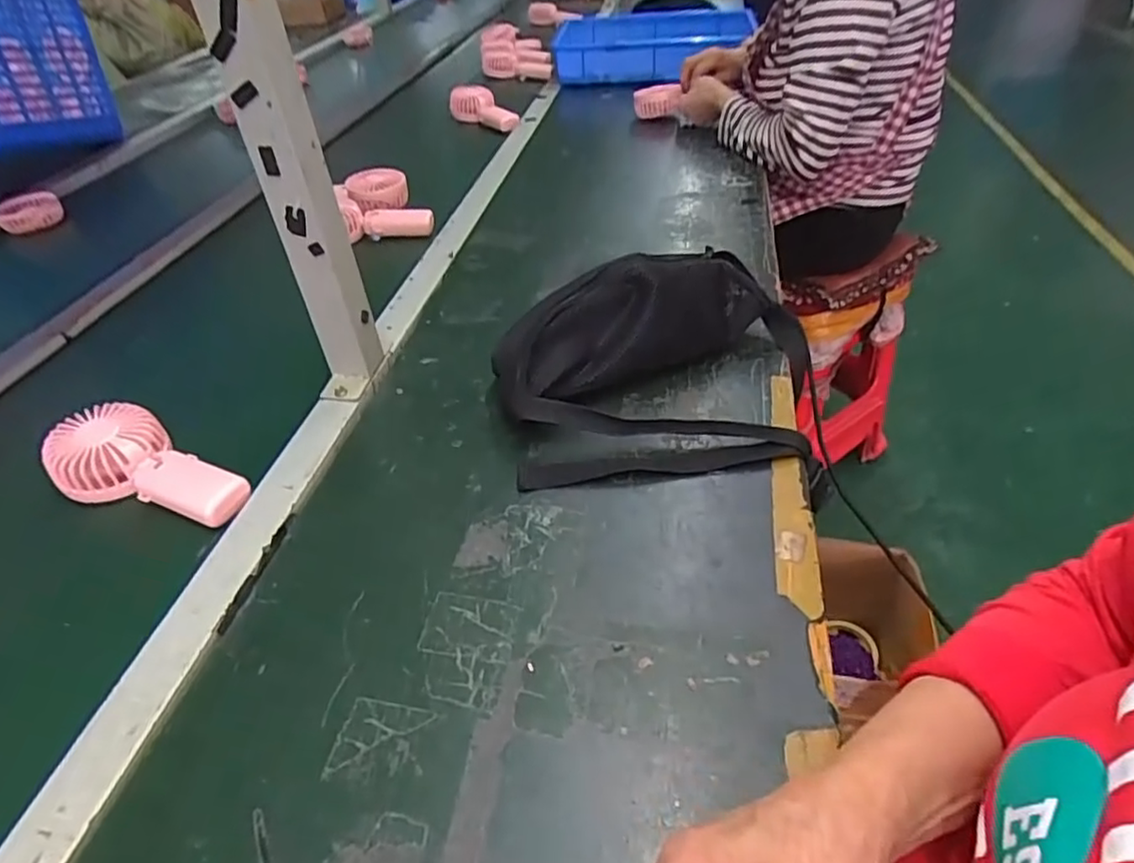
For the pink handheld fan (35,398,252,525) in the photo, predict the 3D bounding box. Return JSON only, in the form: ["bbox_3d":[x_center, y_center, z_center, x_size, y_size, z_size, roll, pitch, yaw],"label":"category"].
[{"bbox_3d":[-0.347,0.030,0.527,0.168,0.046,0.082,19,46,23],"label":"pink handheld fan"}]

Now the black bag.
[{"bbox_3d":[0.083,-0.066,0.567,0.283,0.094,0.221,-2,42,1],"label":"black bag"}]

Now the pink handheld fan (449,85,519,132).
[{"bbox_3d":[-0.158,-0.645,1.299,0.160,0.064,0.054,29,50,16],"label":"pink handheld fan"}]

